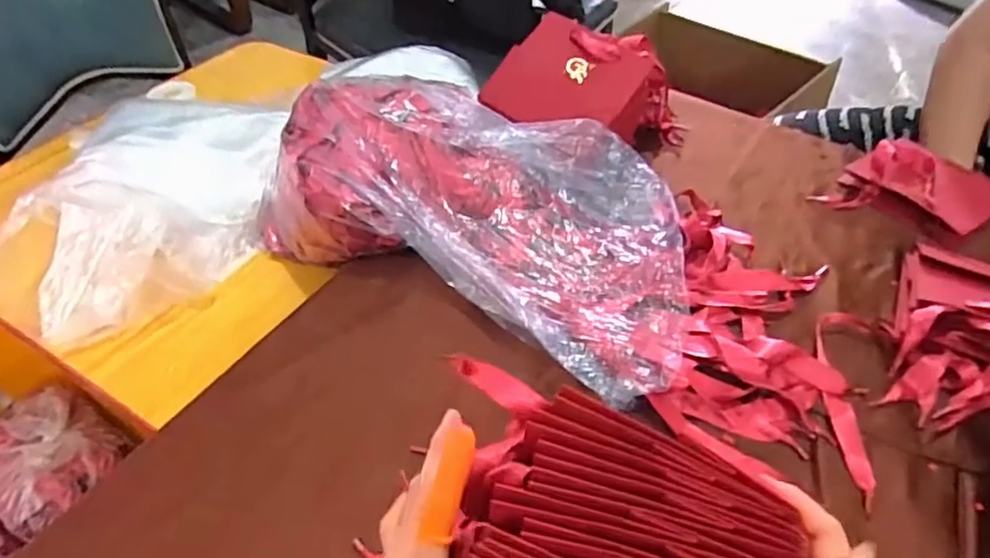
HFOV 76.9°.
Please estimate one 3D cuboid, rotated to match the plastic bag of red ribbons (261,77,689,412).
[{"bbox_3d":[-0.006,-0.079,0.625,0.462,0.111,0.255,26,51,23],"label":"plastic bag of red ribbons"}]

